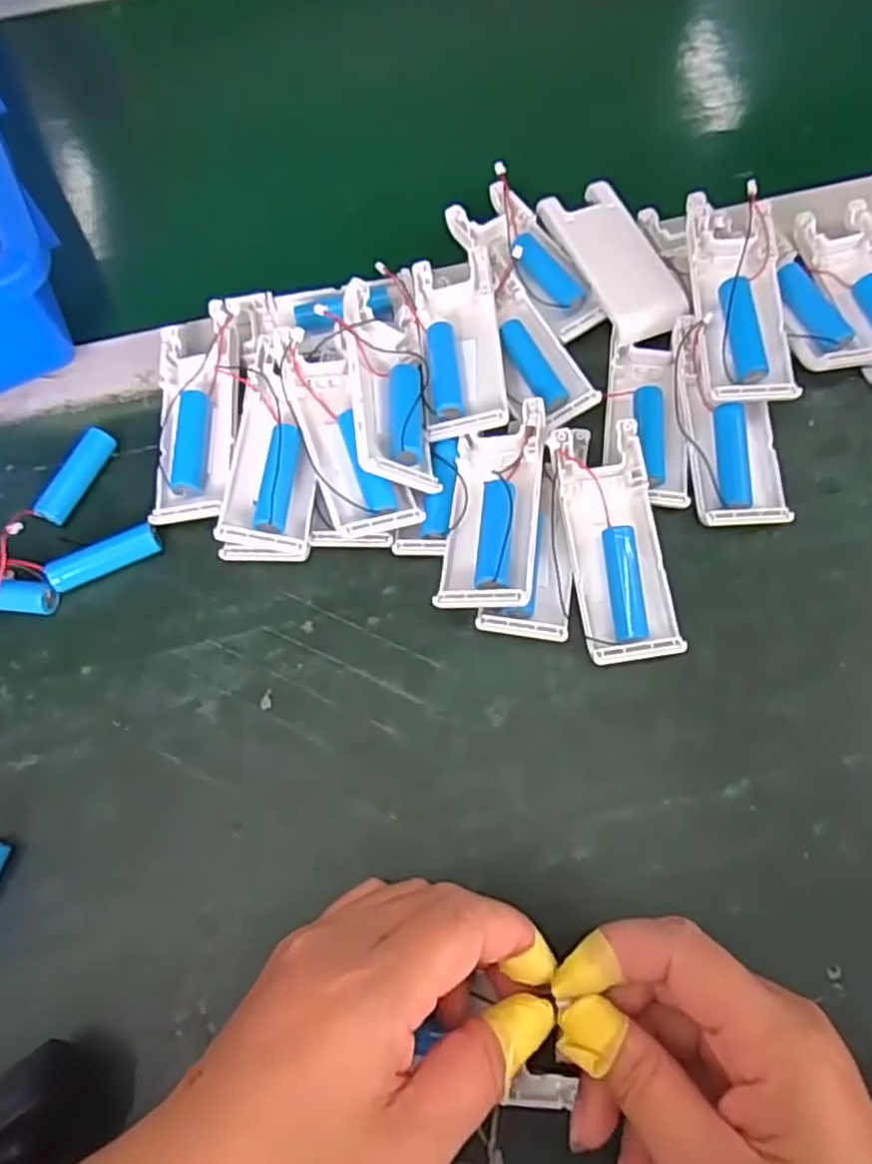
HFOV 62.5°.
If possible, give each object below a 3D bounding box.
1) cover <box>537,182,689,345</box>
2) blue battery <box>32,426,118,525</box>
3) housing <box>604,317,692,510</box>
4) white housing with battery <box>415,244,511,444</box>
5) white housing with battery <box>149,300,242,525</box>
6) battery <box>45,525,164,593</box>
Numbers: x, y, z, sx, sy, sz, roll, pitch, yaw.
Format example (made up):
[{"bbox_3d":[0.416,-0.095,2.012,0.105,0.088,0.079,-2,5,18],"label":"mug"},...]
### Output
[{"bbox_3d":[0.093,-0.169,0.374,0.039,0.011,0.101,-22,70,-6],"label":"cover"},{"bbox_3d":[-0.172,-0.051,0.342,0.011,0.014,0.049,25,72,11],"label":"blue battery"},{"bbox_3d":[0.100,-0.080,0.343,0.041,0.022,0.092,2,69,3],"label":"housing"},{"bbox_3d":[0.011,-0.115,0.349,0.038,0.015,0.101,-4,69,1],"label":"white housing with battery"},{"bbox_3d":[-0.115,-0.086,0.349,0.039,0.021,0.117,-3,69,1],"label":"white housing with battery"},{"bbox_3d":[-0.151,-0.012,0.328,0.048,0.014,0.014,-25,70,-7],"label":"battery"}]

